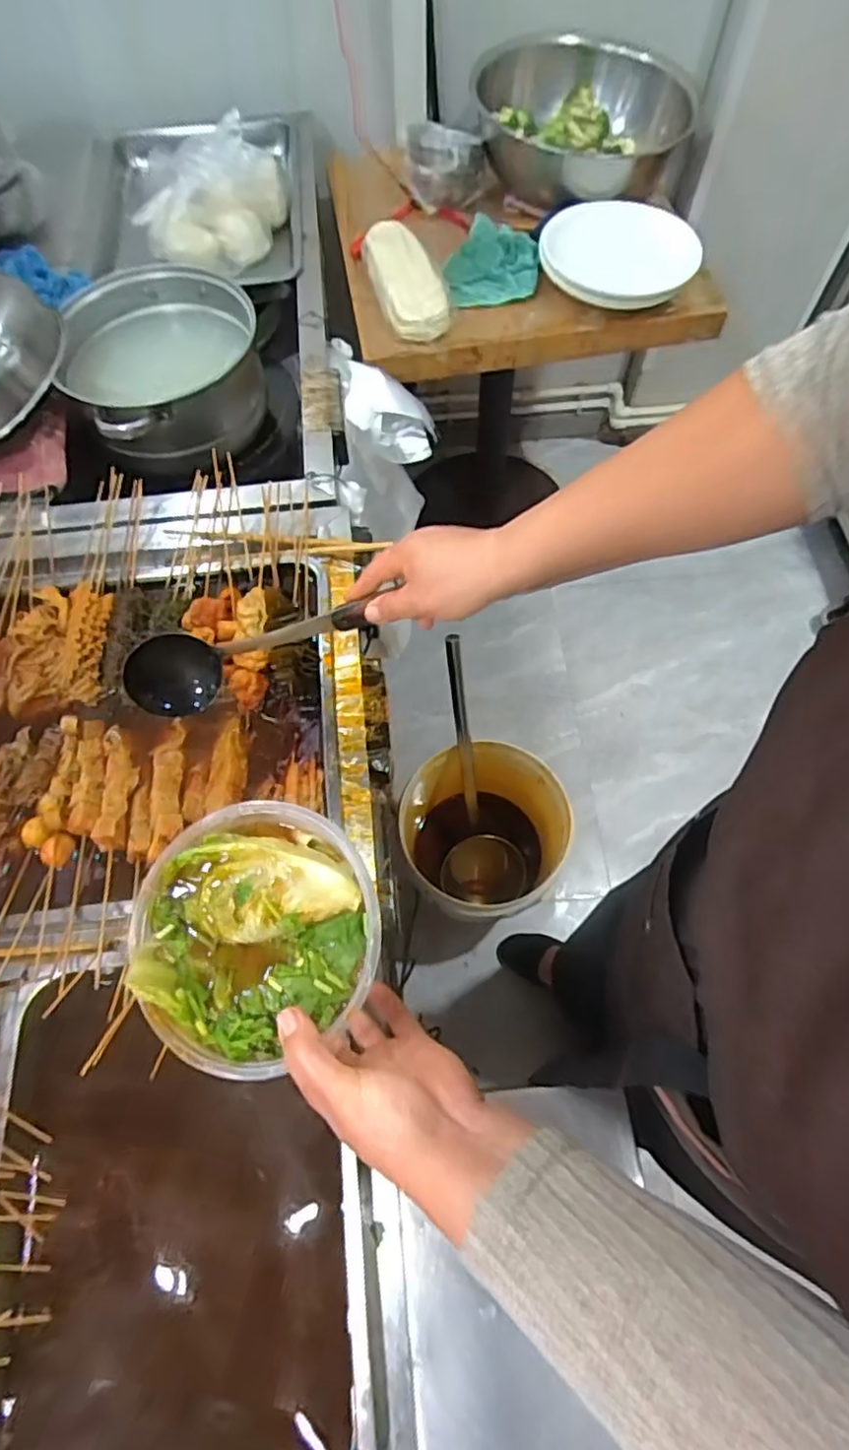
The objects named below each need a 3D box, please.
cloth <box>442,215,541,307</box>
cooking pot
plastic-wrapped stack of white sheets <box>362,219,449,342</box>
[{"bbox_3d":[0.112,-0.803,1.095,0.155,0.032,0.224,-6,65,1],"label":"cloth"},{"bbox_3d":[-0.351,-0.492,0.881,0.261,0.120,0.262,-1,65,3],"label":"cooking pot"},{"bbox_3d":[-0.035,-0.753,1.070,0.109,0.060,0.277,-17,65,-4],"label":"plastic-wrapped stack of white sheets"}]

